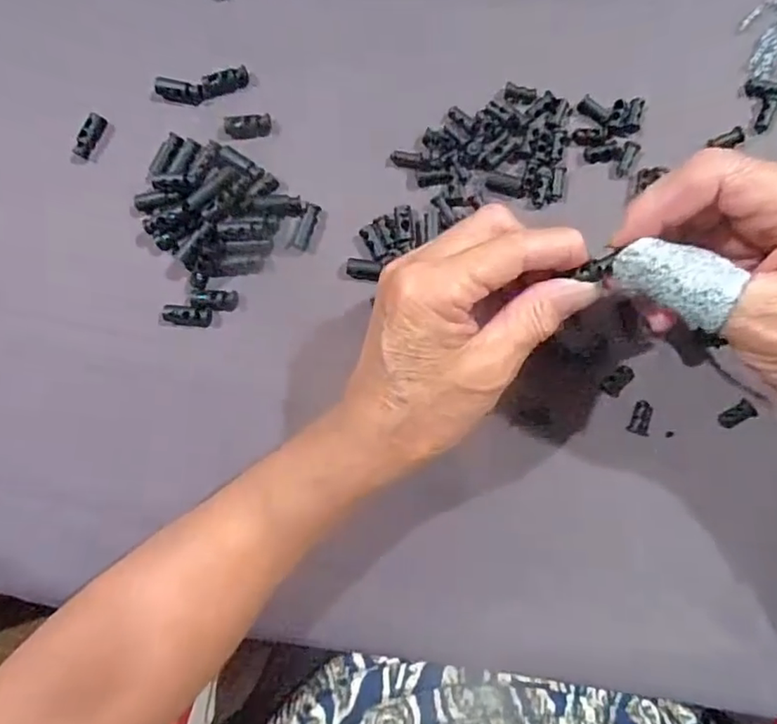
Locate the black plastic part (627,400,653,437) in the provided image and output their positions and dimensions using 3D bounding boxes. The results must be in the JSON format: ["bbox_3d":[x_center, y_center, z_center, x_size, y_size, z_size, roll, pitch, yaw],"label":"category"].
[{"bbox_3d":[0.127,0.028,0.283,0.012,0.004,0.017,12,88,4],"label":"black plastic part"}]

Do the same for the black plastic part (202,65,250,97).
[{"bbox_3d":[-0.089,-0.153,0.307,0.025,0.010,0.008,-19,86,3],"label":"black plastic part"}]

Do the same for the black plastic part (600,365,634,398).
[{"bbox_3d":[0.116,0.009,0.285,0.011,0.004,0.017,38,90,5],"label":"black plastic part"}]

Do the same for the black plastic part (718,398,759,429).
[{"bbox_3d":[0.175,0.027,0.281,0.018,0.004,0.011,-35,85,2],"label":"black plastic part"}]

